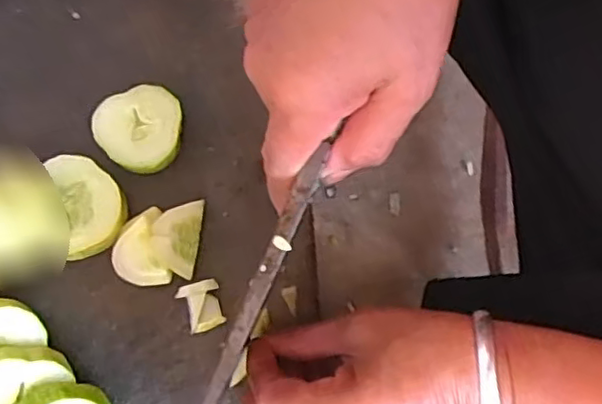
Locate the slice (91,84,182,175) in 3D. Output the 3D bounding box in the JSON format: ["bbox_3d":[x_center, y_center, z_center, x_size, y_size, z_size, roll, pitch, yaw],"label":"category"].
[{"bbox_3d":[-0.093,-0.042,0.370,0.048,0.017,0.049,-2,76,1],"label":"slice"}]

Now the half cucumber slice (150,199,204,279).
[{"bbox_3d":[-0.069,0.018,0.351,0.026,0.005,0.041,15,83,-22],"label":"half cucumber slice"}]

